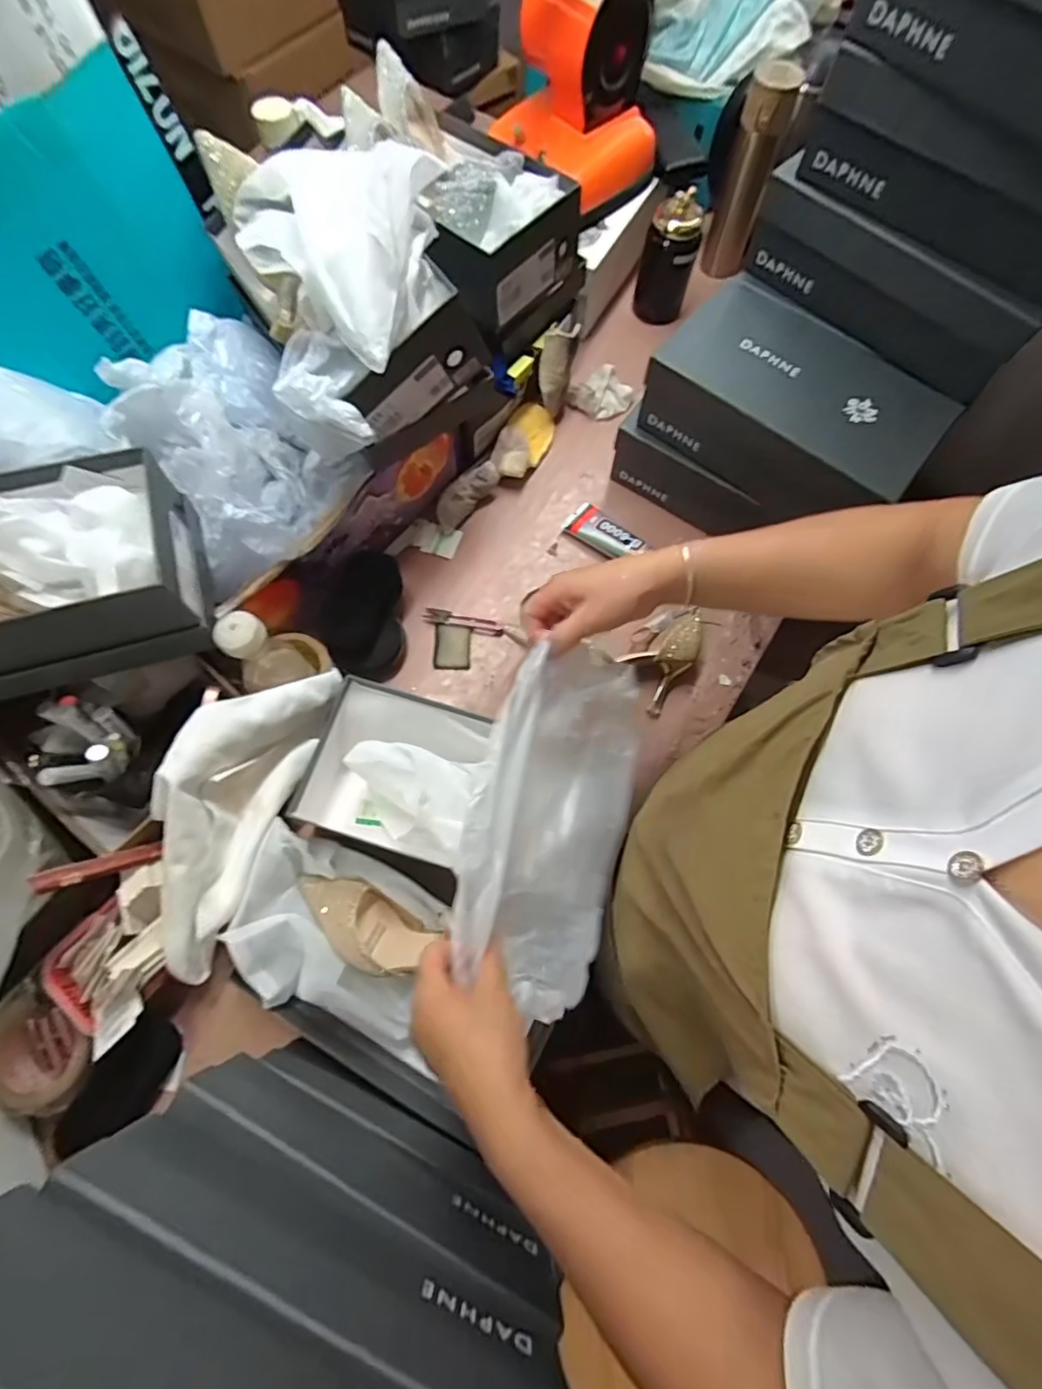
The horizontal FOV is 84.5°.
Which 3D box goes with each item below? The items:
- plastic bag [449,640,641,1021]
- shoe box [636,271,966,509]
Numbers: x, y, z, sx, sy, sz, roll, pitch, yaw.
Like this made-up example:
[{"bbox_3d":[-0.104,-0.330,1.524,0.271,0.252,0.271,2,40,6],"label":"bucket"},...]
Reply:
[{"bbox_3d":[0.029,0.103,0.484,0.126,0.102,0.274,16,72,4],"label":"plastic bag"},{"bbox_3d":[0.304,-0.321,0.651,0.290,0.098,0.174,42,75,12],"label":"shoe box"}]

